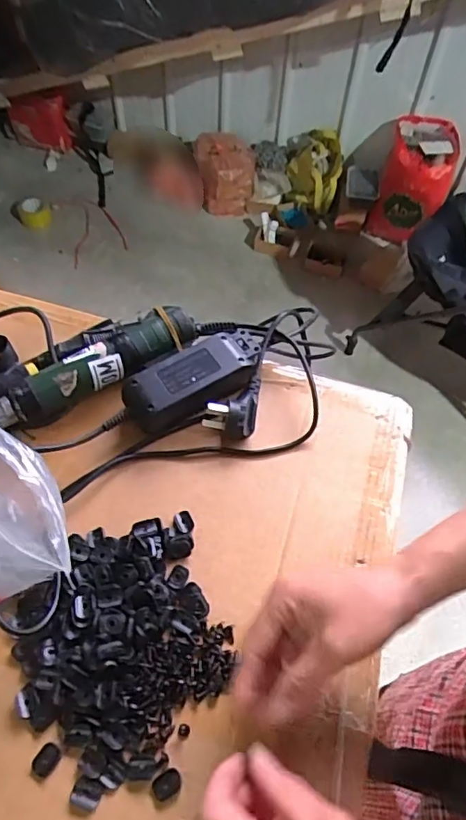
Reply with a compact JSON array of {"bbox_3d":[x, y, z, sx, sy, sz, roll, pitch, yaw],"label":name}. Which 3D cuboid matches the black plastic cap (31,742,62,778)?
[{"bbox_3d":[-0.129,0.242,0.373,0.015,0.004,0.020,30,60,16],"label":"black plastic cap"}]

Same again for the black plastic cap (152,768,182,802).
[{"bbox_3d":[-0.045,0.254,0.367,0.020,0.004,0.015,-27,62,-19],"label":"black plastic cap"}]

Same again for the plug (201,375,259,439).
[{"bbox_3d":[-0.001,-0.002,0.515,0.046,0.030,0.057,8,57,2],"label":"plug"}]

